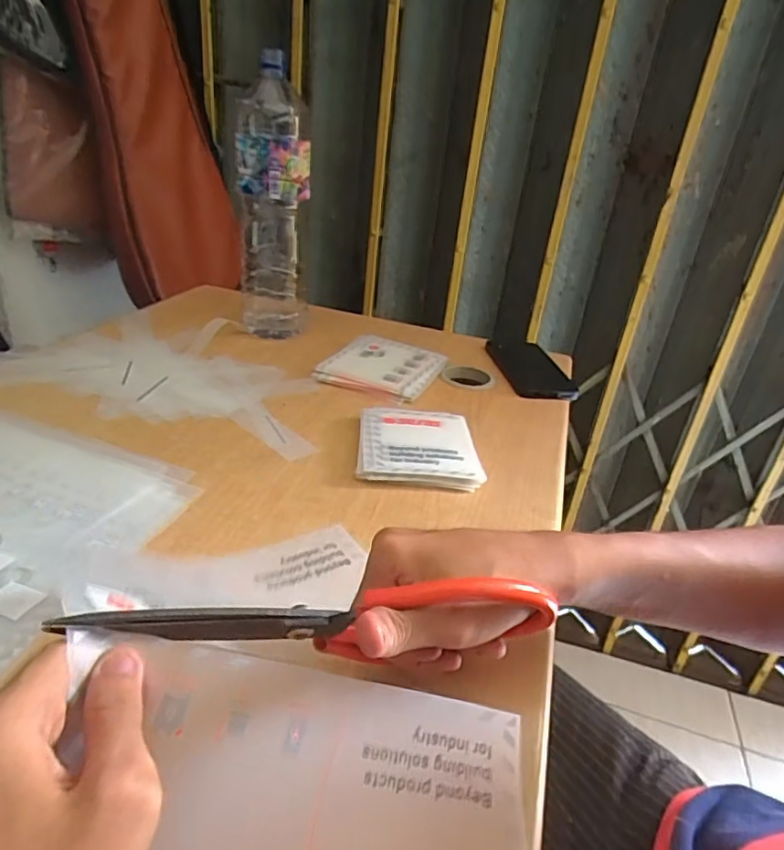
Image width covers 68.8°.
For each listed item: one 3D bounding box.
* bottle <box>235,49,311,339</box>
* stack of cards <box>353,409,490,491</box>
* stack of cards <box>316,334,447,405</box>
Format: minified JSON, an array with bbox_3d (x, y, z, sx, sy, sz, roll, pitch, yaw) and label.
[{"bbox_3d":[-0.139,-0.250,0.681,0.087,0.295,0.086,1,29,-12],"label":"bottle"},{"bbox_3d":[0.023,0.020,0.522,0.106,0.017,0.111,5,28,-4],"label":"stack of cards"},{"bbox_3d":[-0.013,-0.067,0.665,0.121,0.019,0.128,18,30,18],"label":"stack of cards"}]

